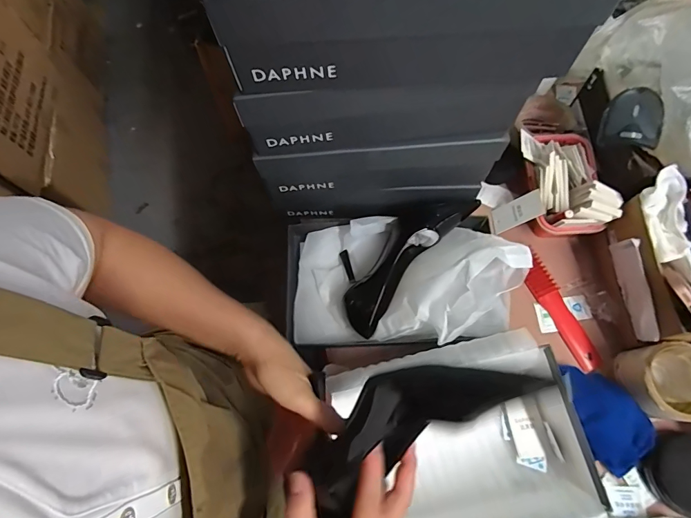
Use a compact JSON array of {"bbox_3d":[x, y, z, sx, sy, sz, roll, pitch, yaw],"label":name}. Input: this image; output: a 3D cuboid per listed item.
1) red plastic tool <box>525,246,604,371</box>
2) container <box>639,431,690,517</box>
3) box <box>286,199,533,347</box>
[{"bbox_3d":[0.310,0.073,0.570,0.037,0.019,0.179,-25,71,-6],"label":"red plastic tool"},{"bbox_3d":[0.420,0.262,0.478,0.086,0.032,0.086,-1,70,2],"label":"container"},{"bbox_3d":[0.069,0.011,0.531,0.311,0.131,0.180,-4,70,1],"label":"box"}]

